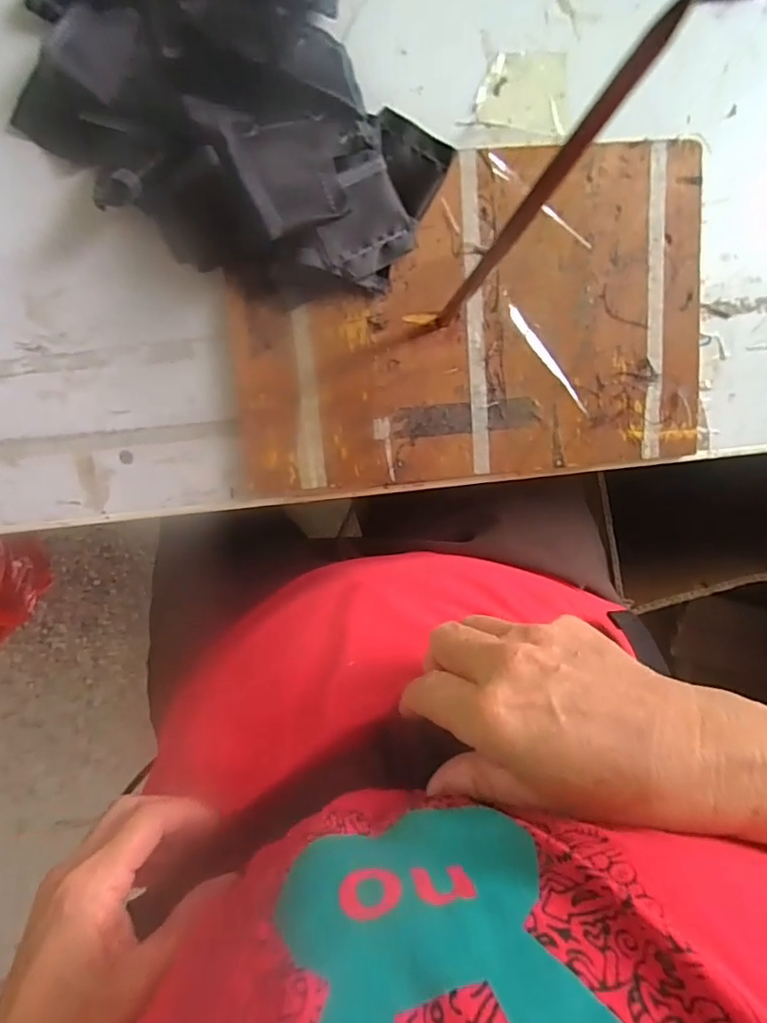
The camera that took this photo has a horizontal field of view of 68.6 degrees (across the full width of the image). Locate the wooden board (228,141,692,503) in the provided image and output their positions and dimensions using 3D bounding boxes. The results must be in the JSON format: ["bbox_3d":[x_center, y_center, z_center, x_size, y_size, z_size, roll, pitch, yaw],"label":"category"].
[{"bbox_3d":[0.050,-0.108,0.324,0.266,0.014,0.173,-5,99,-4],"label":"wooden board"}]

